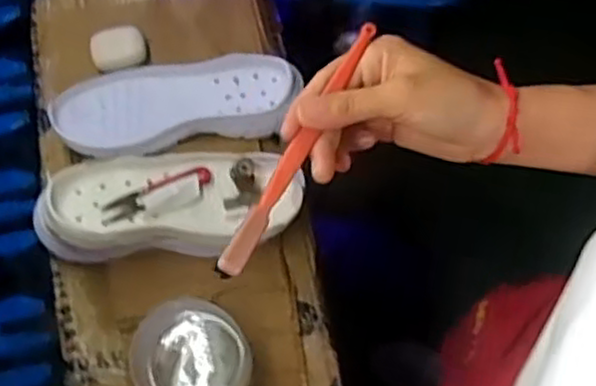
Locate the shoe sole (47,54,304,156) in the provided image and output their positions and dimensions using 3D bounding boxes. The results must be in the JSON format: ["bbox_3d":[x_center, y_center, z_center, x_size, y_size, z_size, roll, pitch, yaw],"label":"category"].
[{"bbox_3d":[-0.124,-0.091,0.747,0.250,0.045,0.096,-8,70,-3],"label":"shoe sole"}]

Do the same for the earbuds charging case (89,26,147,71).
[{"bbox_3d":[-0.194,-0.157,0.785,0.056,0.016,0.050,-8,70,-3],"label":"earbuds charging case"}]

